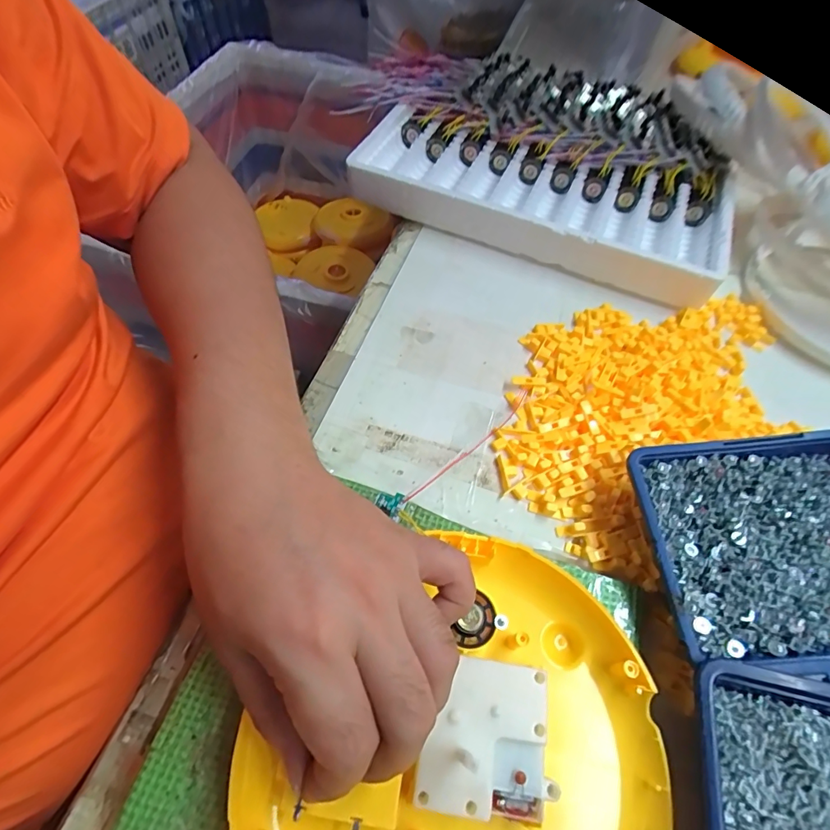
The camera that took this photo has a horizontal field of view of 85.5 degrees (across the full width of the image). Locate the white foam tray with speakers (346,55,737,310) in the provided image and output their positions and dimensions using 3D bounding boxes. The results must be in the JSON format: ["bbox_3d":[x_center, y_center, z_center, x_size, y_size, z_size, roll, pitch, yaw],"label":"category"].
[{"bbox_3d":[0.132,-0.249,0.443,0.332,0.062,0.244,23,61,11],"label":"white foam tray with speakers"}]

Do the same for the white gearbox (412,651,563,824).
[{"bbox_3d":[0.031,0.141,0.199,0.054,0.026,0.055,9,59,3],"label":"white gearbox"}]

